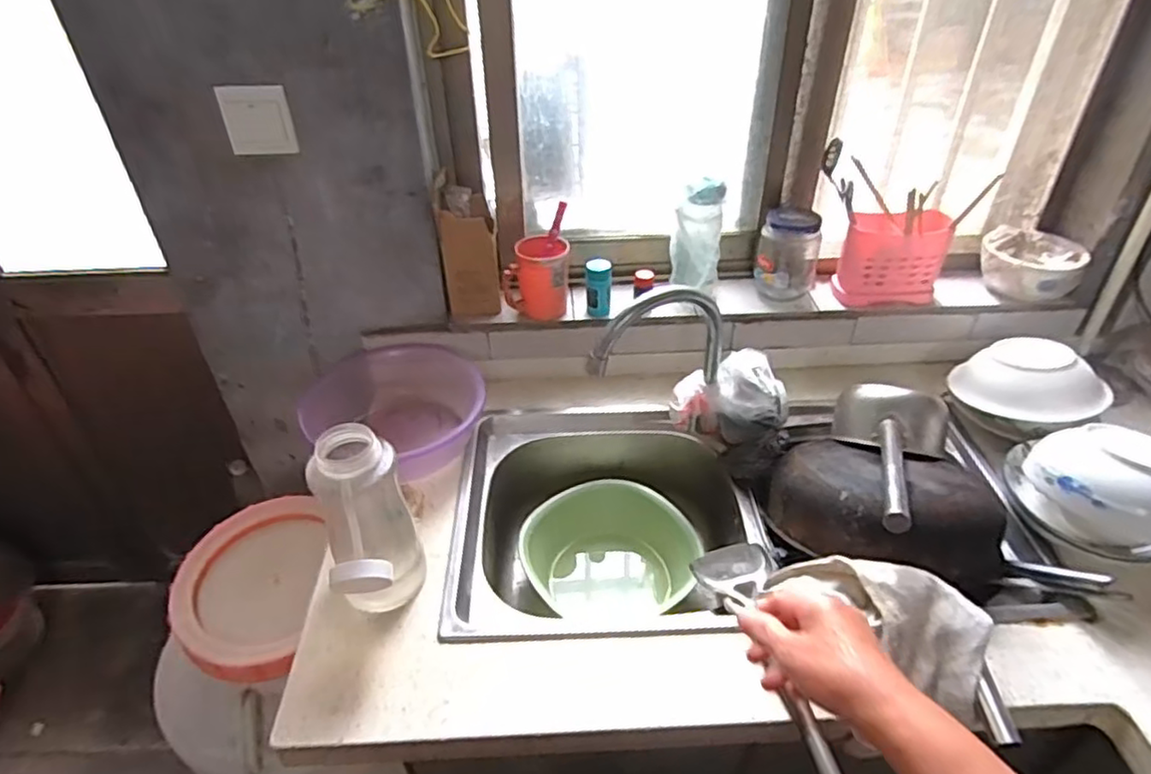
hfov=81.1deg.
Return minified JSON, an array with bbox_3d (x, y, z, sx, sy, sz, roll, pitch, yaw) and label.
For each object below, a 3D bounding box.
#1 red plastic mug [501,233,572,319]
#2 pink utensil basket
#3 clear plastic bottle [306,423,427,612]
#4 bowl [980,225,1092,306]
[{"bbox_3d":[-0.060,-0.173,1.061,0.100,0.114,0.073,1,38,3],"label":"red plastic mug"},{"bbox_3d":[0.503,-0.213,1.078,0.145,0.145,0.101,-5,39,-5],"label":"pink utensil basket"},{"bbox_3d":[-0.228,0.162,0.744,0.088,0.222,0.122,-8,39,-8],"label":"clear plastic bottle"},{"bbox_3d":[0.740,-0.197,1.098,0.145,0.068,0.148,30,48,33],"label":"bowl"}]

